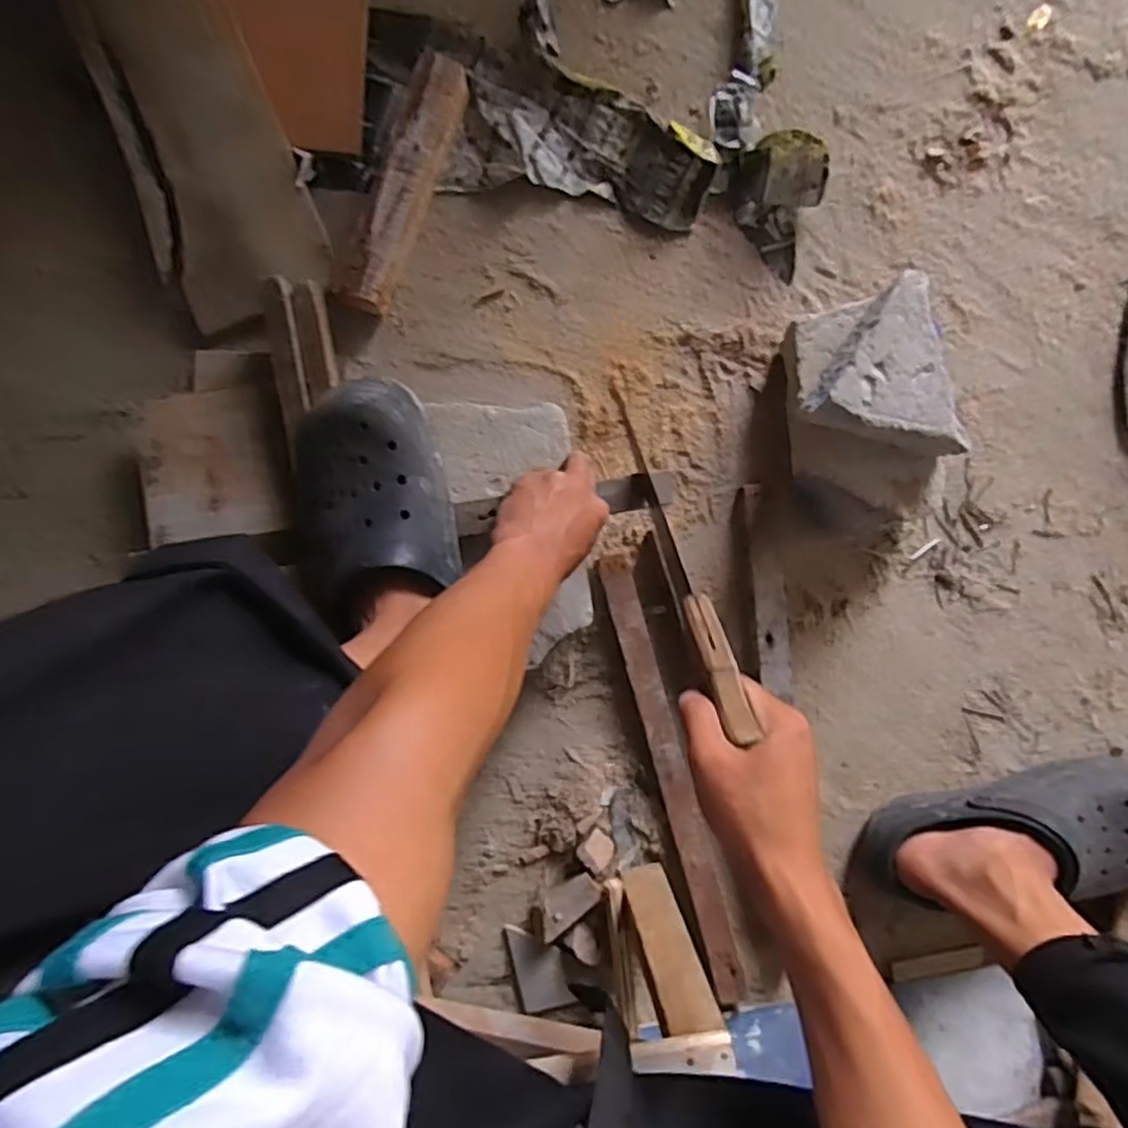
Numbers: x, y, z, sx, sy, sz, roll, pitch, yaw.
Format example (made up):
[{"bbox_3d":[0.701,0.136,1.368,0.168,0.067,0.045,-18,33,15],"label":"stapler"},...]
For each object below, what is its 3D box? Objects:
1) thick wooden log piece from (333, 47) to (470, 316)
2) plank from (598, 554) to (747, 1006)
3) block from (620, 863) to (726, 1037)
[{"bbox_3d":[-0.156,-0.366,0.675,0.050,0.048,0.241,21,89,0],"label":"thick wooden log piece"},{"bbox_3d":[0.107,0.204,0.672,0.036,0.027,0.434,-15,89,-1],"label":"plank"},{"bbox_3d":[0.087,0.315,0.581,0.049,0.188,0.019,-10,102,-3],"label":"block"}]

